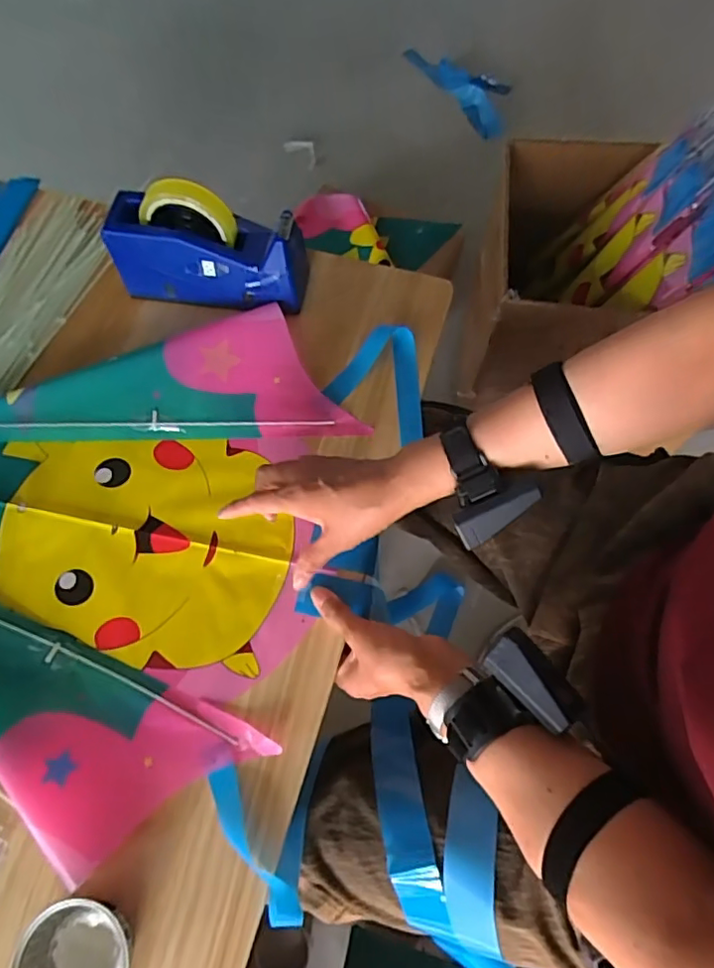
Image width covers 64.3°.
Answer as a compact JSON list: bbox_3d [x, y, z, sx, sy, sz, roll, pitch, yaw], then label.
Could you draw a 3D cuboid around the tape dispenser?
[{"bbox_3d":[-0.161,-0.254,0.617,0.202,0.128,0.072,9,69,5],"label":"tape dispenser"}]

